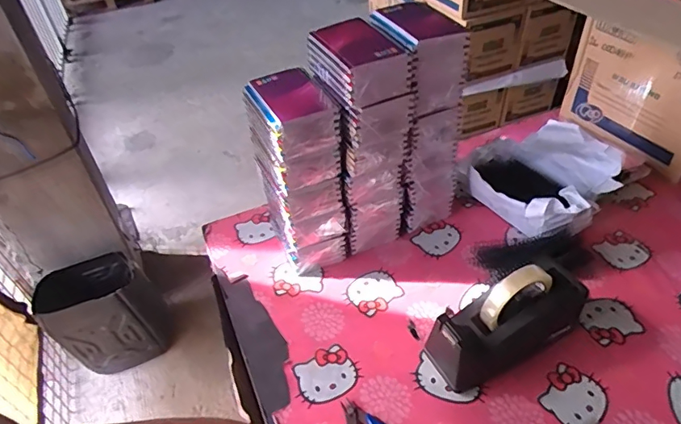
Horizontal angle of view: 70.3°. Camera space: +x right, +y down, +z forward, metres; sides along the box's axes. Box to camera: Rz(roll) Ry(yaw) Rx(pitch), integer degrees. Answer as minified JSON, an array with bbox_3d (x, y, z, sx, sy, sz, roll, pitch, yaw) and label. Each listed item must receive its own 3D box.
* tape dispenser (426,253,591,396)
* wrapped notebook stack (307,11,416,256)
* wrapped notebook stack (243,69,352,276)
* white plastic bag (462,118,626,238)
[{"bbox_3d":[0.219,0.135,0.629,0.207,0.131,0.079,-23,46,-19],"label":"tape dispenser"},{"bbox_3d":[0.033,-0.093,0.733,0.100,0.338,0.119,-24,46,-20],"label":"wrapped notebook stack"},{"bbox_3d":[-0.063,-0.050,0.736,0.104,0.276,0.136,-19,45,-15],"label":"wrapped notebook stack"},{"bbox_3d":[0.335,-0.050,0.819,0.189,0.121,0.202,-25,46,-21],"label":"white plastic bag"}]

